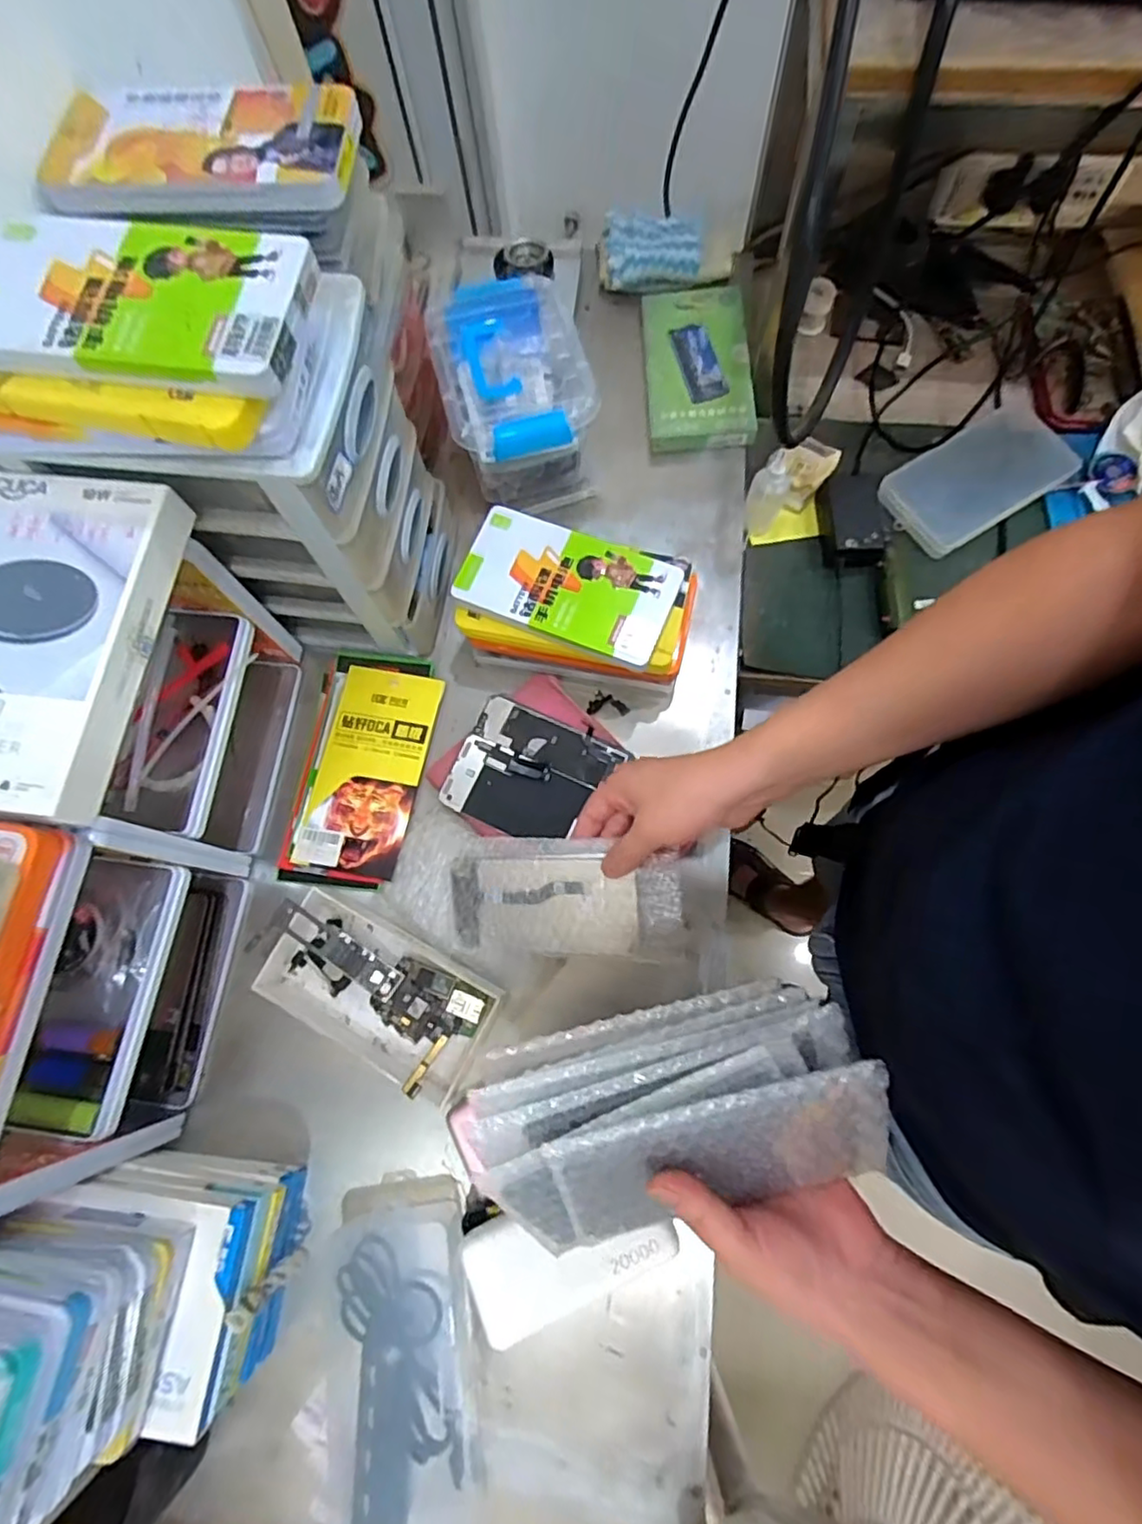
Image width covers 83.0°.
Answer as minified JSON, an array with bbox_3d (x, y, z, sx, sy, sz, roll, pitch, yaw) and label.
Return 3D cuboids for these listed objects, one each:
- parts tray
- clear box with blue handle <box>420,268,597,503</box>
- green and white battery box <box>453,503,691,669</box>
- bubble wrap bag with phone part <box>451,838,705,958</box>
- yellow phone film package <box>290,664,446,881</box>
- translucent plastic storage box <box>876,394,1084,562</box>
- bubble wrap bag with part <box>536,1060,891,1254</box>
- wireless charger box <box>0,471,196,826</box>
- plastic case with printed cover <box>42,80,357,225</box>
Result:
[{"bbox_3d":[-0.155,0.185,0.520,0.180,0.036,0.095,26,76,9],"label":"parts tray"},{"bbox_3d":[-0.056,-0.345,0.614,0.122,0.100,0.173,-17,73,-3],"label":"clear box with blue handle"},{"bbox_3d":[-0.003,-0.152,0.542,0.176,0.012,0.095,22,75,8],"label":"green and white battery box"},{"bbox_3d":[-0.002,0.100,0.478,0.188,0.012,0.085,-3,94,20],"label":"bubble wrap bag with phone part"},{"bbox_3d":[-0.181,0.006,0.586,0.091,0.012,0.186,10,74,5],"label":"yellow phone film package"},{"bbox_3d":[0.423,-0.296,0.661,0.200,0.025,0.105,-36,84,-5],"label":"translucent plastic storage box"},{"bbox_3d":[0.077,0.204,0.330,0.171,0.009,0.084,-14,116,0],"label":"bubble wrap bag with part"},{"bbox_3d":[-0.320,-0.074,0.390,0.118,0.030,0.209,7,73,4],"label":"wireless charger box"},{"bbox_3d":[-0.248,-0.411,0.430,0.201,0.022,0.104,-2,74,3],"label":"plastic case with printed cover"}]

